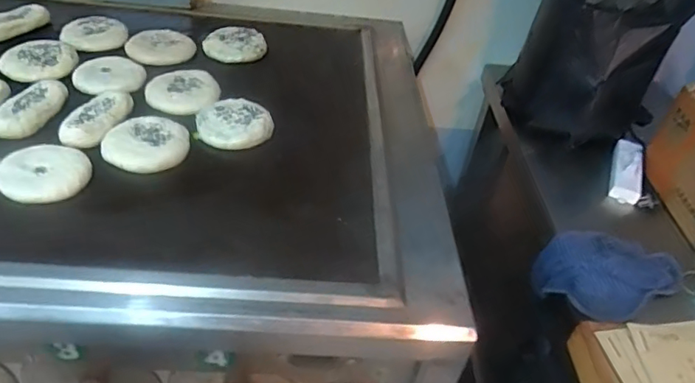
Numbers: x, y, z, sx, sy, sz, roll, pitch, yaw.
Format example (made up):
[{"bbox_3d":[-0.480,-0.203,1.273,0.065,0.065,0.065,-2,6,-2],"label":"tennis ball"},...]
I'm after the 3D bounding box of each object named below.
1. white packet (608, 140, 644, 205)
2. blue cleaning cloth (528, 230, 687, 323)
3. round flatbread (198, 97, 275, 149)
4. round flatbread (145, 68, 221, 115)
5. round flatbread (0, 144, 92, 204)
[{"bbox_3d":[0.581,-0.049,1.124,0.062,0.049,0.193,19,39,15],"label":"white packet"},{"bbox_3d":[0.456,0.154,0.932,0.206,0.089,0.185,-5,39,-15],"label":"blue cleaning cloth"},{"bbox_3d":[-0.183,-0.111,0.862,0.111,0.028,0.101,5,38,-4],"label":"round flatbread"},{"bbox_3d":[-0.282,-0.172,0.919,0.119,0.023,0.114,-3,39,-13],"label":"round flatbread"},{"bbox_3d":[-0.407,-0.030,0.733,0.103,0.022,0.102,5,38,-4],"label":"round flatbread"}]

